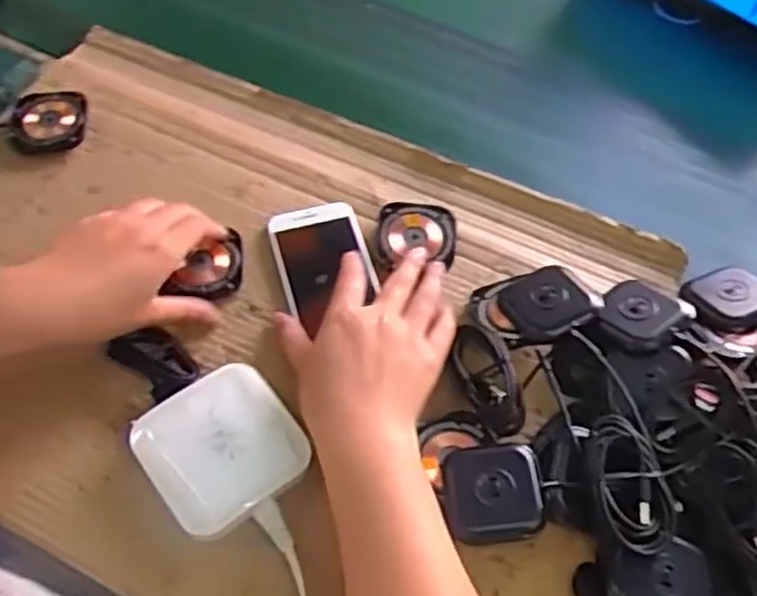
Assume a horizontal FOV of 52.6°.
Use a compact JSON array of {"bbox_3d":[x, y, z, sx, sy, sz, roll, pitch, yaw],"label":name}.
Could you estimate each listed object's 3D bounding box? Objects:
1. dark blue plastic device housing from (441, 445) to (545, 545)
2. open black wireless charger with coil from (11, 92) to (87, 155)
[{"bbox_3d":[0.070,0.120,0.467,0.057,0.024,0.056,-3,58,-5],"label":"dark blue plastic device housing"},{"bbox_3d":[-0.267,-0.142,0.621,0.058,0.013,0.057,-5,58,-6],"label":"open black wireless charger with coil"}]

